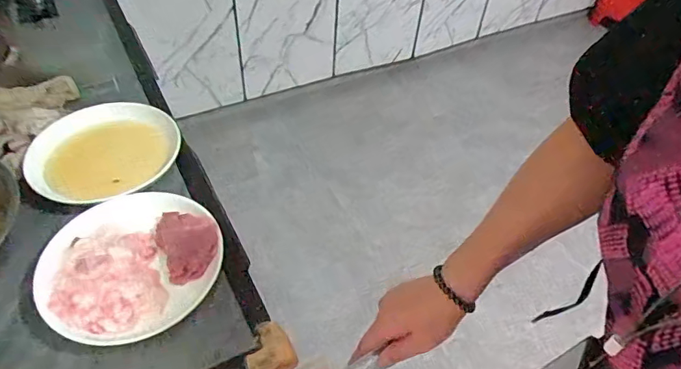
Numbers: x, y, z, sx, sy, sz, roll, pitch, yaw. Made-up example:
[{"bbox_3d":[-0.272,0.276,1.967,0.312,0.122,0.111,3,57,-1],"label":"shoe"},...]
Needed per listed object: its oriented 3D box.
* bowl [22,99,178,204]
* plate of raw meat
[{"bbox_3d":[-0.312,-0.042,0.635,0.176,0.039,0.161,2,47,-2],"label":"bowl"},{"bbox_3d":[-0.239,0.086,0.535,0.177,0.024,0.191,2,47,-2],"label":"plate of raw meat"}]

